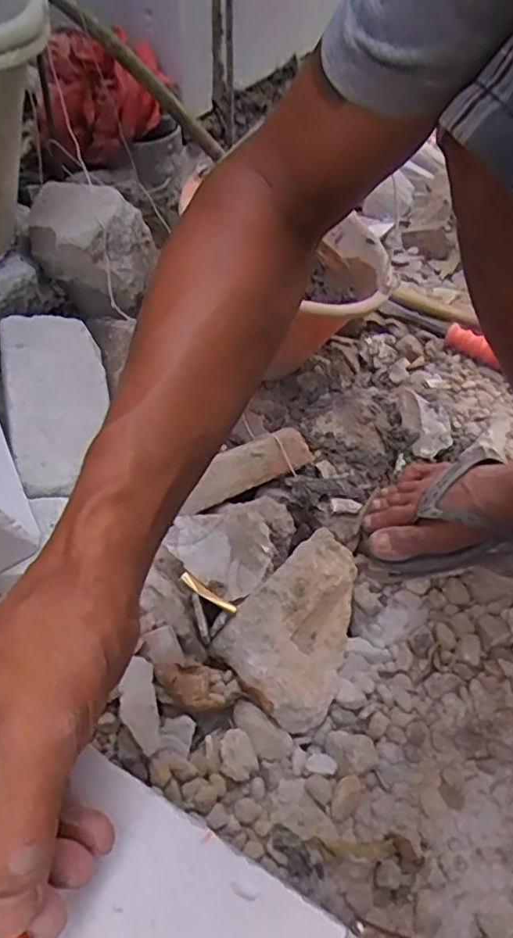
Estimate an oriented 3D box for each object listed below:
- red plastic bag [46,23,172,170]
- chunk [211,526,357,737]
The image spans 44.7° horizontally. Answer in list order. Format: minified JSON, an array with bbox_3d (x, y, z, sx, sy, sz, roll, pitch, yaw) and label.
[{"bbox_3d":[-0.194,-0.497,0.836,0.166,0.136,0.081,-14,51,-13],"label":"red plastic bag"},{"bbox_3d":[0.042,0.134,0.546,0.109,0.043,0.161,31,55,23],"label":"chunk"}]

